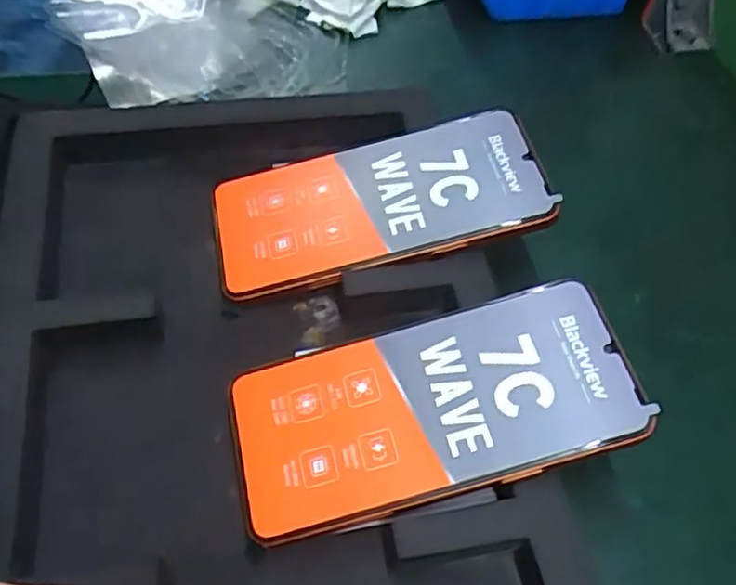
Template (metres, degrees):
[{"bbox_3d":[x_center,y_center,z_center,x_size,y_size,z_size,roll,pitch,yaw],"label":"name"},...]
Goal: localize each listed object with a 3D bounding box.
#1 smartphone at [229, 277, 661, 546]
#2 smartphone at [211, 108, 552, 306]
[{"bbox_3d":[0.025,0.046,0.279,0.159,0.006,0.075,-16,60,0],"label":"smartphone"},{"bbox_3d":[0.004,-0.045,0.336,0.158,0.008,0.072,-15,61,0],"label":"smartphone"}]

